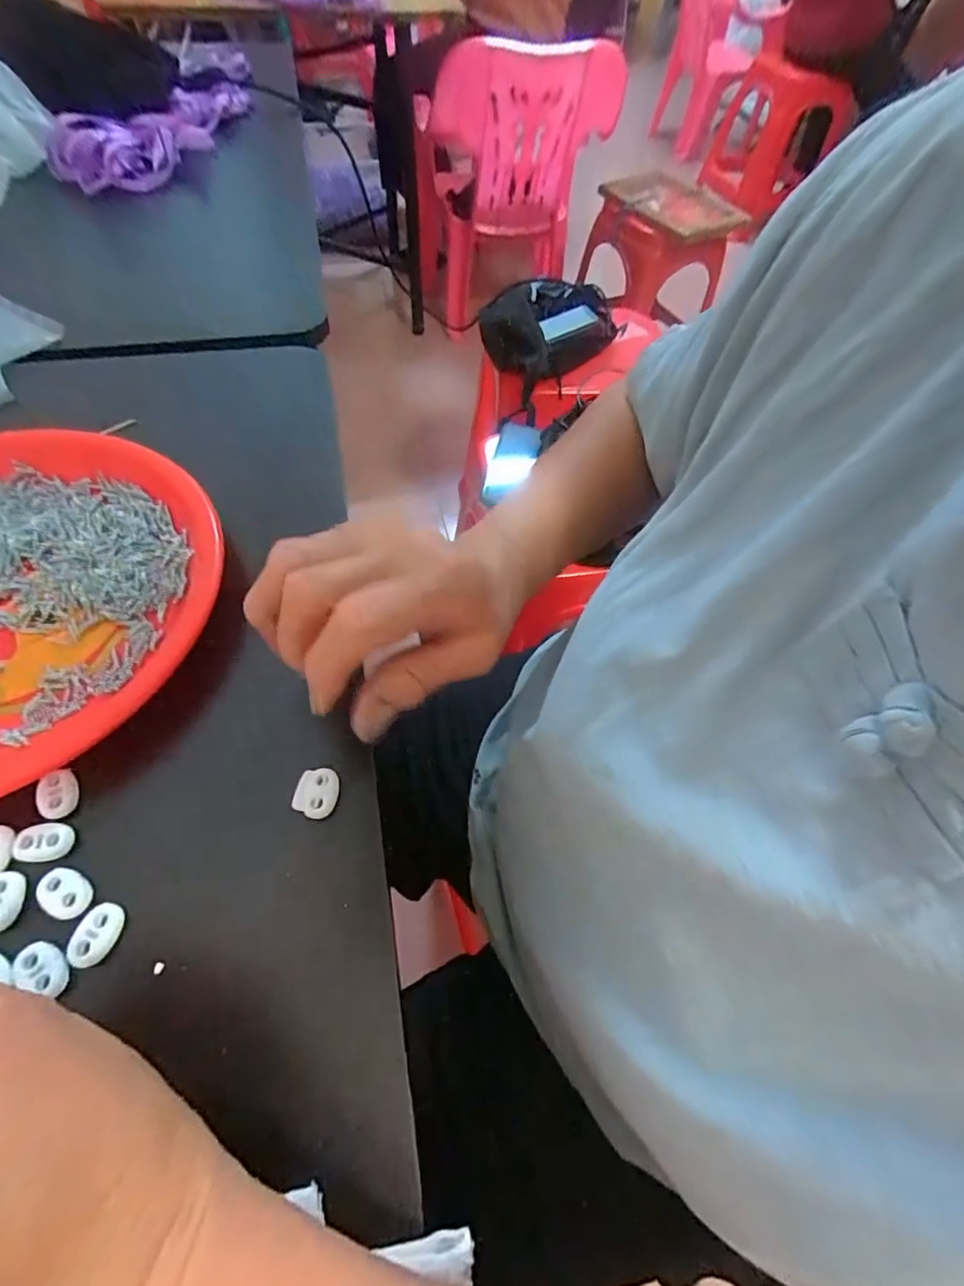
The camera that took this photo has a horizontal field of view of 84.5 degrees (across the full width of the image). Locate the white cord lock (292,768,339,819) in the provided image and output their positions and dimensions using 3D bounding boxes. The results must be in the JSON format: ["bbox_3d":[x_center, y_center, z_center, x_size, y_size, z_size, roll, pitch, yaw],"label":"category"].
[{"bbox_3d":[-0.076,0.068,0.244,0.020,0.004,0.022,10,59,3],"label":"white cord lock"}]

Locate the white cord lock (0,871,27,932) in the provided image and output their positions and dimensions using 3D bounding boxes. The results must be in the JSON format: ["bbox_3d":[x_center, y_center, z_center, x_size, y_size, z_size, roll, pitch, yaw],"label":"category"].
[{"bbox_3d":[-0.195,0.105,0.215,0.013,0.004,0.022,-3,59,-5],"label":"white cord lock"}]

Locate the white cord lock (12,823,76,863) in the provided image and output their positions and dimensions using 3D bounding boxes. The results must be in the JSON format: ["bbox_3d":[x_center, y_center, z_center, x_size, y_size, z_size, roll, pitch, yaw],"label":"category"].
[{"bbox_3d":[-0.187,0.085,0.226,0.022,0.006,0.015,-2,59,-4],"label":"white cord lock"}]

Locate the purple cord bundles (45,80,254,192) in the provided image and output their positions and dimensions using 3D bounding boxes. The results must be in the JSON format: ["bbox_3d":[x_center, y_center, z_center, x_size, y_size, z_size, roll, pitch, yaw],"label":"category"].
[{"bbox_3d":[-0.340,-0.540,0.551,0.105,0.032,0.256,7,59,1],"label":"purple cord bundles"}]

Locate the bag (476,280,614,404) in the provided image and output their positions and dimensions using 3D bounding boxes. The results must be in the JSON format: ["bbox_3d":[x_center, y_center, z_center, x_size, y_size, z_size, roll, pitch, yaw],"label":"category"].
[{"bbox_3d":[0.113,-0.540,0.905,0.257,0.075,0.160,-30,65,-19],"label":"bag"}]

